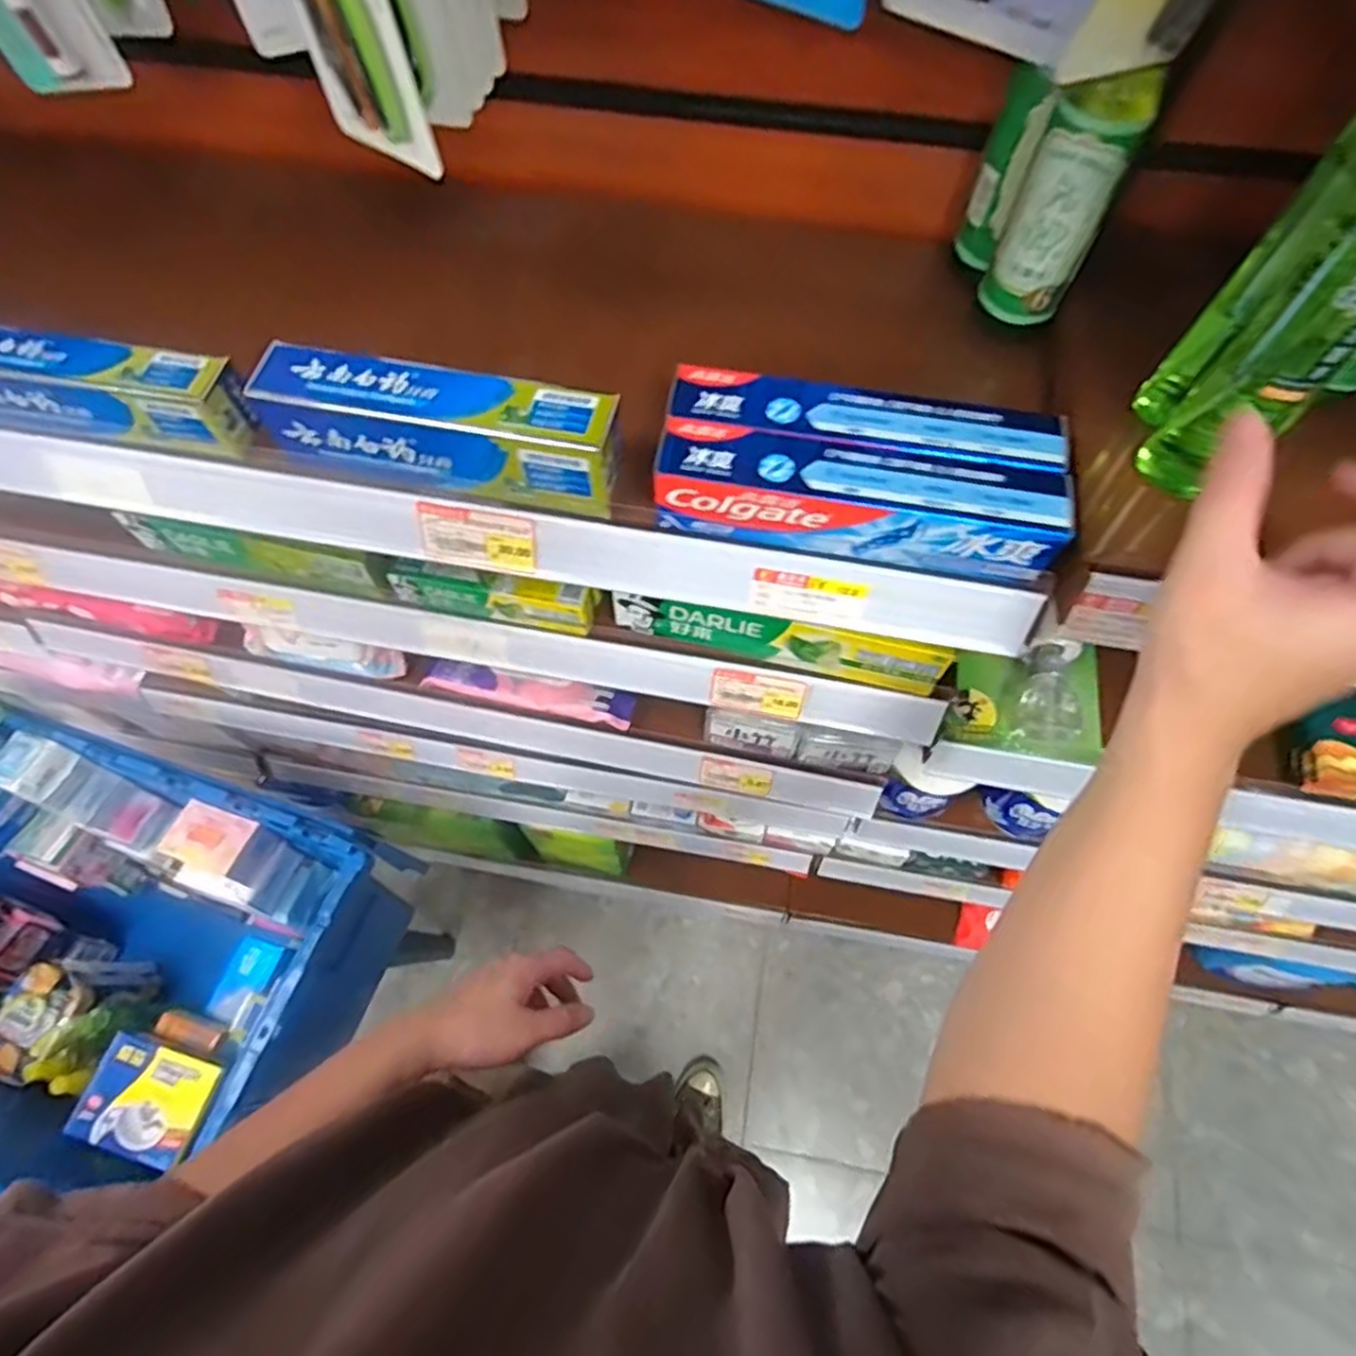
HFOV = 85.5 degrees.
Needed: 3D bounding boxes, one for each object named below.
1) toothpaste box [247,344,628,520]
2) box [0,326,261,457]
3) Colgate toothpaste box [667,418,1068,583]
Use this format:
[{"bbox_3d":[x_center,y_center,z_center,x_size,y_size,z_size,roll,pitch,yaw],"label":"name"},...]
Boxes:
[{"bbox_3d":[-0.127,-0.134,0.397,0.194,0.049,0.044,11,66,6],"label":"toothpaste box"},{"bbox_3d":[-0.342,-0.165,0.417,0.199,0.046,0.037,9,66,5],"label":"box"},{"bbox_3d":[0.091,-0.093,0.384,0.206,0.046,0.040,10,66,5],"label":"Colgate toothpaste box"}]

